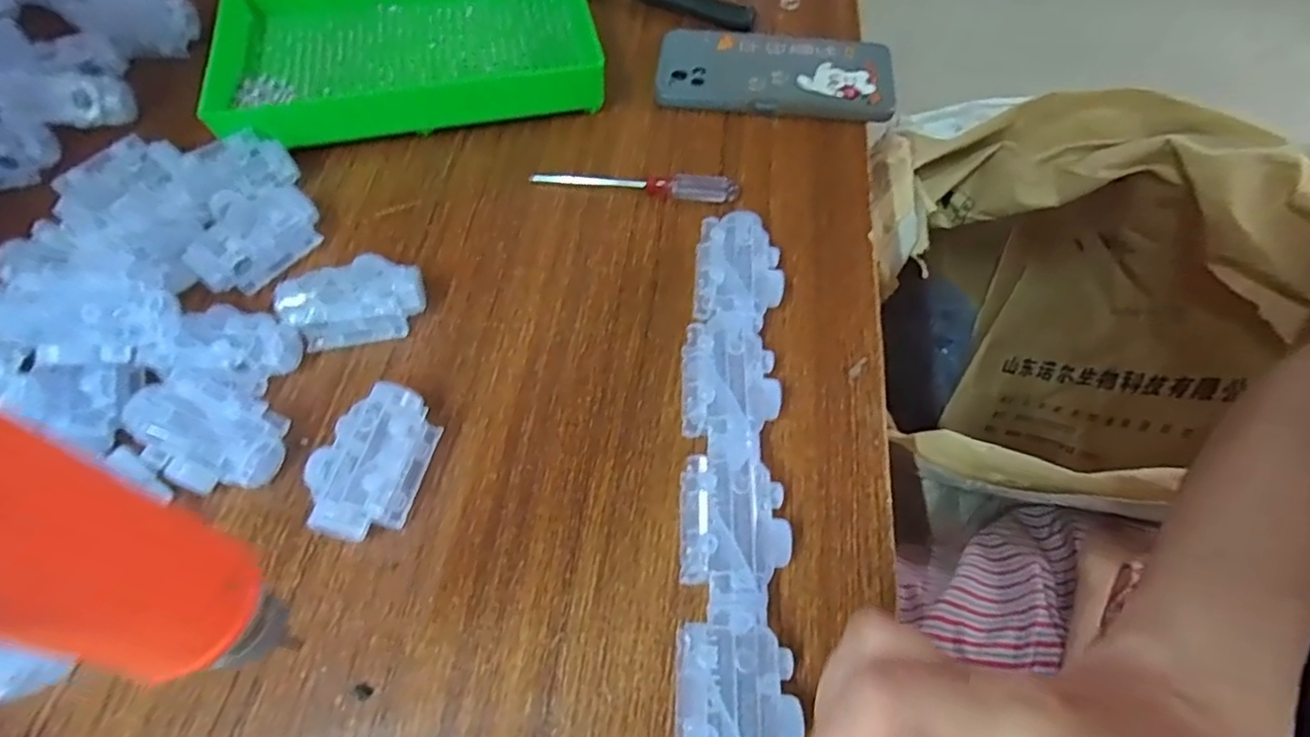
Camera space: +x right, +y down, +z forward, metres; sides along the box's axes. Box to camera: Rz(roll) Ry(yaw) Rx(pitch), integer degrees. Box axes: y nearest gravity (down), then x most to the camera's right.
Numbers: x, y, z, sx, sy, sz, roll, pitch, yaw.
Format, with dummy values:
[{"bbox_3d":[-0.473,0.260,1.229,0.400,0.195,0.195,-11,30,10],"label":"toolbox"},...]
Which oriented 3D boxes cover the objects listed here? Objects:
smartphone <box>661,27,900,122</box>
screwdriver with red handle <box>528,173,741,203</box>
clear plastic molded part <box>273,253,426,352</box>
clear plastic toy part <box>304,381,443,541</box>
[{"bbox_3d":[0.085,-0.210,0.457,0.161,0.017,0.076,8,59,3],"label":"smartphone"},{"bbox_3d":[-0.013,-0.116,0.402,0.128,0.016,0.012,5,59,1],"label":"screwdriver with red handle"},{"bbox_3d":[-0.160,-0.035,0.344,0.070,0.027,0.041,-16,61,-11],"label":"clear plastic molded part"},{"bbox_3d":[-0.133,0.043,0.299,0.046,0.028,0.069,11,59,5],"label":"clear plastic toy part"}]

